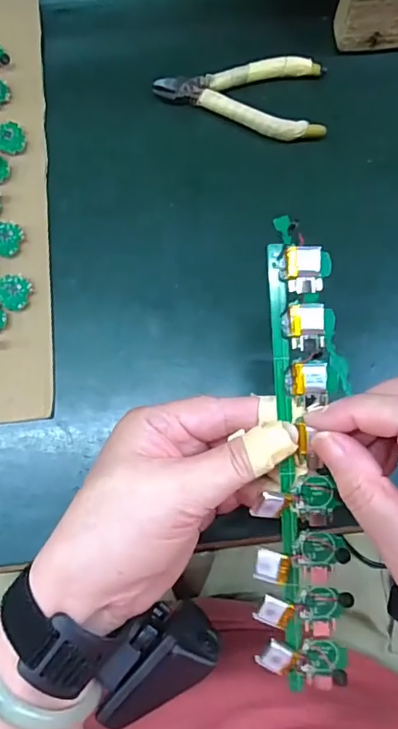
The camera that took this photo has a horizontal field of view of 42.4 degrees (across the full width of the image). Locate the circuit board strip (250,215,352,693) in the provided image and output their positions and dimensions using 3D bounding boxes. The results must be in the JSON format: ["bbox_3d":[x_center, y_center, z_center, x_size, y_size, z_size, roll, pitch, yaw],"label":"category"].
[{"bbox_3d":[0.049,0.046,0.250,0.042,0.015,0.227,-1,91,0],"label":"circuit board strip"}]

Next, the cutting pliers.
[{"bbox_3d":[0.030,-0.198,0.381,0.123,0.015,0.063,3,78,1],"label":"cutting pliers"}]

